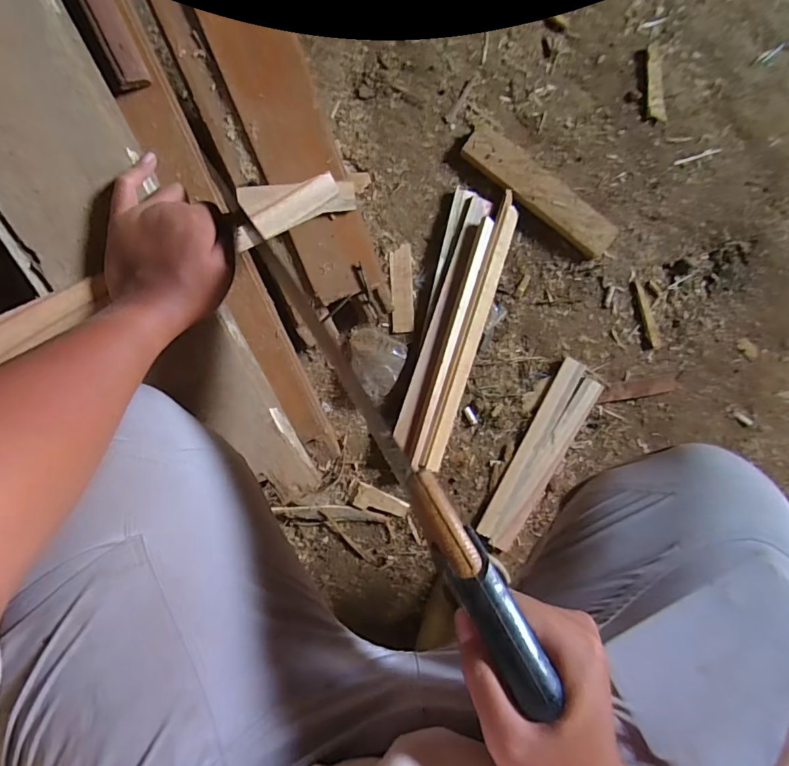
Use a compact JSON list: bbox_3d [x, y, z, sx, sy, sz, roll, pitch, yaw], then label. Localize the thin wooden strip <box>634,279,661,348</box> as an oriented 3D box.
[{"bbox_3d":[0.394,-0.109,0.700,0.016,0.004,0.109,-20,97,-8],"label":"thin wooden strip"}]

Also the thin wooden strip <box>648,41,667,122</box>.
[{"bbox_3d":[0.390,-0.450,0.674,0.026,0.010,0.112,-9,95,-9],"label":"thin wooden strip"}]

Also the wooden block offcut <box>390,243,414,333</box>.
[{"bbox_3d":[0.011,-0.138,0.657,0.032,0.008,0.125,-3,94,-10],"label":"wooden block offcut"}]

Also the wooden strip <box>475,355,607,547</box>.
[{"bbox_3d":[0.223,0.113,0.683,0.071,0.017,0.295,27,89,-11],"label":"wooden strip"}]

